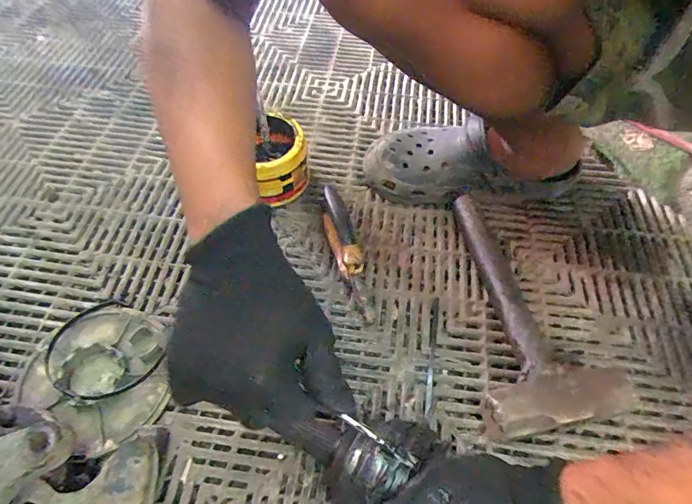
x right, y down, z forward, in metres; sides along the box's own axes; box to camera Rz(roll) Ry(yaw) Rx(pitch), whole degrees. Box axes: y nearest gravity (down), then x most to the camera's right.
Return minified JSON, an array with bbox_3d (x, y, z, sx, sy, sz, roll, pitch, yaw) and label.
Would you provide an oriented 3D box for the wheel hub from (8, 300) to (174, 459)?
[{"bbox_3d":[-0.228,0.109,0.417,0.136,0.034,0.127,1,56,-1],"label":"wheel hub"}]

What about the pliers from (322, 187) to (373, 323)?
[{"bbox_3d":[0.001,0.001,0.478,0.023,0.046,0.153,-15,72,-8],"label":"pliers"}]

